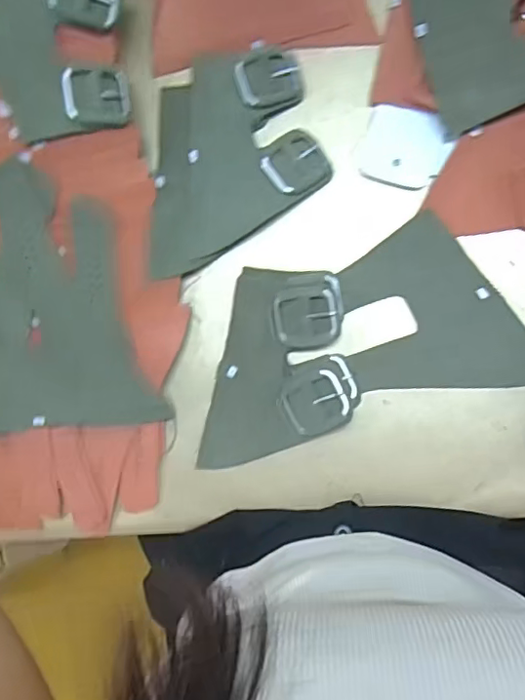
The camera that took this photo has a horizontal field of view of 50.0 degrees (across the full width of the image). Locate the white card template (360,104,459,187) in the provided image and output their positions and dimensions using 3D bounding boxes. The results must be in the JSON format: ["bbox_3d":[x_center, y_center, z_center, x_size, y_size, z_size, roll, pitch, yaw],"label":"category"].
[{"bbox_3d":[0.108,-0.153,0.423,0.063,0.004,0.053,20,106,11],"label":"white card template"}]

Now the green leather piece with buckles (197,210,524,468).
[{"bbox_3d":[0.067,-0.009,0.422,0.254,0.025,0.134,-16,89,6],"label":"green leather piece with buckles"}]

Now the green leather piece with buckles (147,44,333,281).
[{"bbox_3d":[-0.019,-0.144,0.429,0.127,0.017,0.168,0,91,6],"label":"green leather piece with buckles"}]

